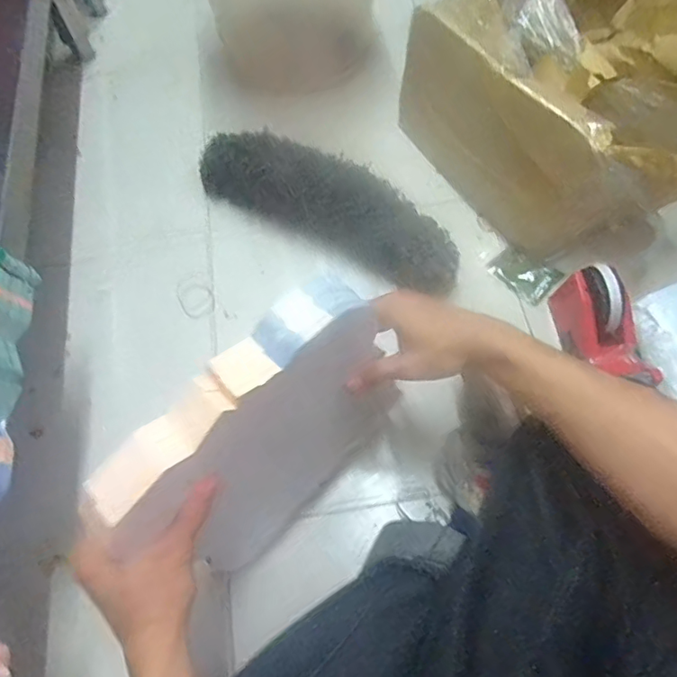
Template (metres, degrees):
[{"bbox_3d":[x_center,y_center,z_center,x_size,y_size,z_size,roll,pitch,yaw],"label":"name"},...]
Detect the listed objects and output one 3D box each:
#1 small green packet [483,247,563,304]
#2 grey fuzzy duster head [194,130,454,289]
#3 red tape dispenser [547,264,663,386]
[{"bbox_3d":[0.246,-0.090,0.695,0.060,0.016,0.082,-40,67,-15],"label":"small green packet"},{"bbox_3d":[-0.014,-0.189,0.711,0.398,0.104,0.106,29,68,17],"label":"grey fuzzy duster head"},{"bbox_3d":[0.302,-0.007,0.601,0.056,0.099,0.150,-6,63,1],"label":"red tape dispenser"}]

